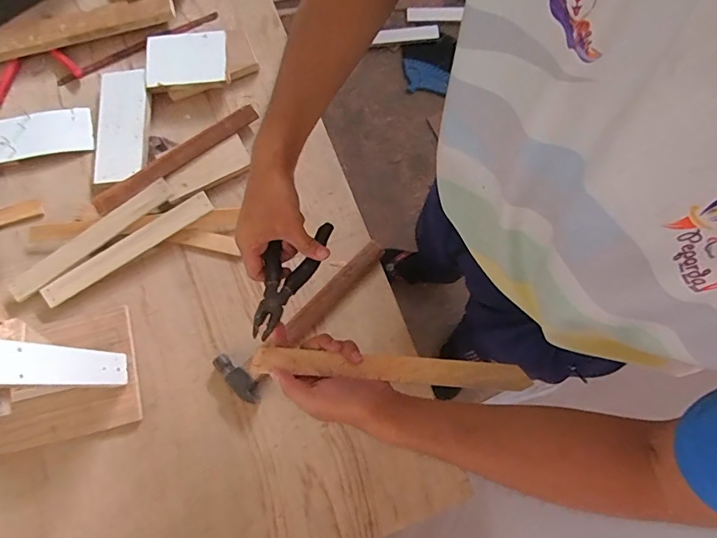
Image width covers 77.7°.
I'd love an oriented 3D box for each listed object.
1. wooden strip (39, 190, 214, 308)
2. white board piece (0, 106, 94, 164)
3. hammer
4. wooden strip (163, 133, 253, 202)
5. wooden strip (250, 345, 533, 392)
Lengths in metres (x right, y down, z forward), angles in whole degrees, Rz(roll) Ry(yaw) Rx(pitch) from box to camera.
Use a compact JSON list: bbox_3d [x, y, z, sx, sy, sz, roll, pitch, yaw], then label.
[{"bbox_3d":[-0.359,-0.033,0.695,0.286,0.008,0.035,-33,93,-5],"label":"wooden strip"},{"bbox_3d":[-0.538,-0.229,0.751,0.162,0.017,0.077,-14,82,-11],"label":"white board piece"},{"bbox_3d":[-0.071,0.075,0.669,0.299,0.027,0.079,-38,80,-6],"label":"hammer"},{"bbox_3d":[-0.249,-0.169,0.732,0.139,0.010,0.053,-30,99,-13],"label":"wooden strip"},{"bbox_3d":[0.033,0.102,0.462,0.278,0.007,0.029,5,57,-1],"label":"wooden strip"}]

